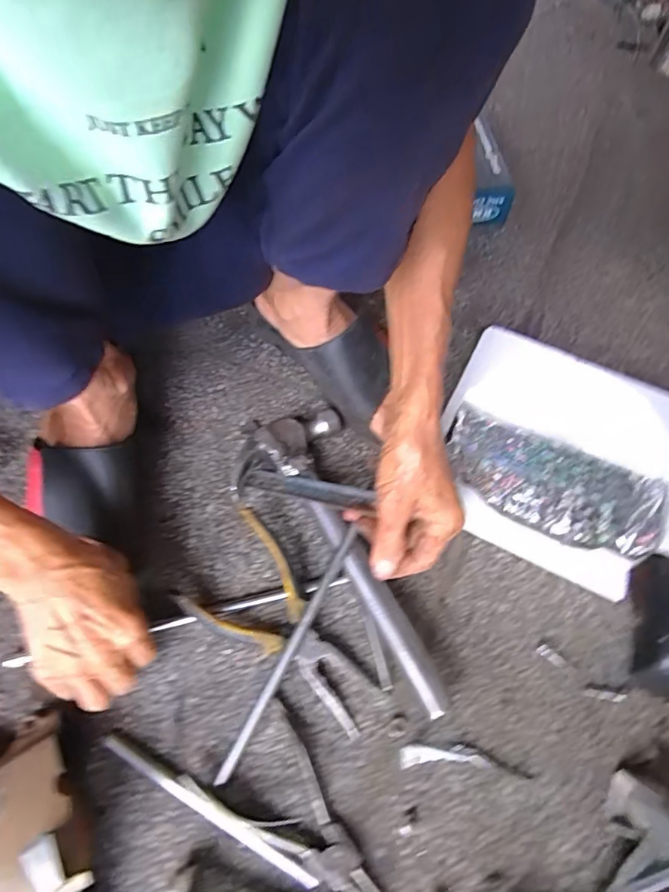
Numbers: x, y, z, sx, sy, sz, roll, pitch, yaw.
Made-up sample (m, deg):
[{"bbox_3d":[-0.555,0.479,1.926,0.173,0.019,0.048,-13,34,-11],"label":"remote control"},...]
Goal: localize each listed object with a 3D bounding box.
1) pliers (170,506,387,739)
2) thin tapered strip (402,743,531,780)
[{"bbox_3d":[-0.034,0.143,0.435,0.180,0.029,0.092,34,67,14],"label":"pliers"},{"bbox_3d":[0.099,0.239,0.404,0.096,0.008,0.018,4,63,-1],"label":"thin tapered strip"}]

